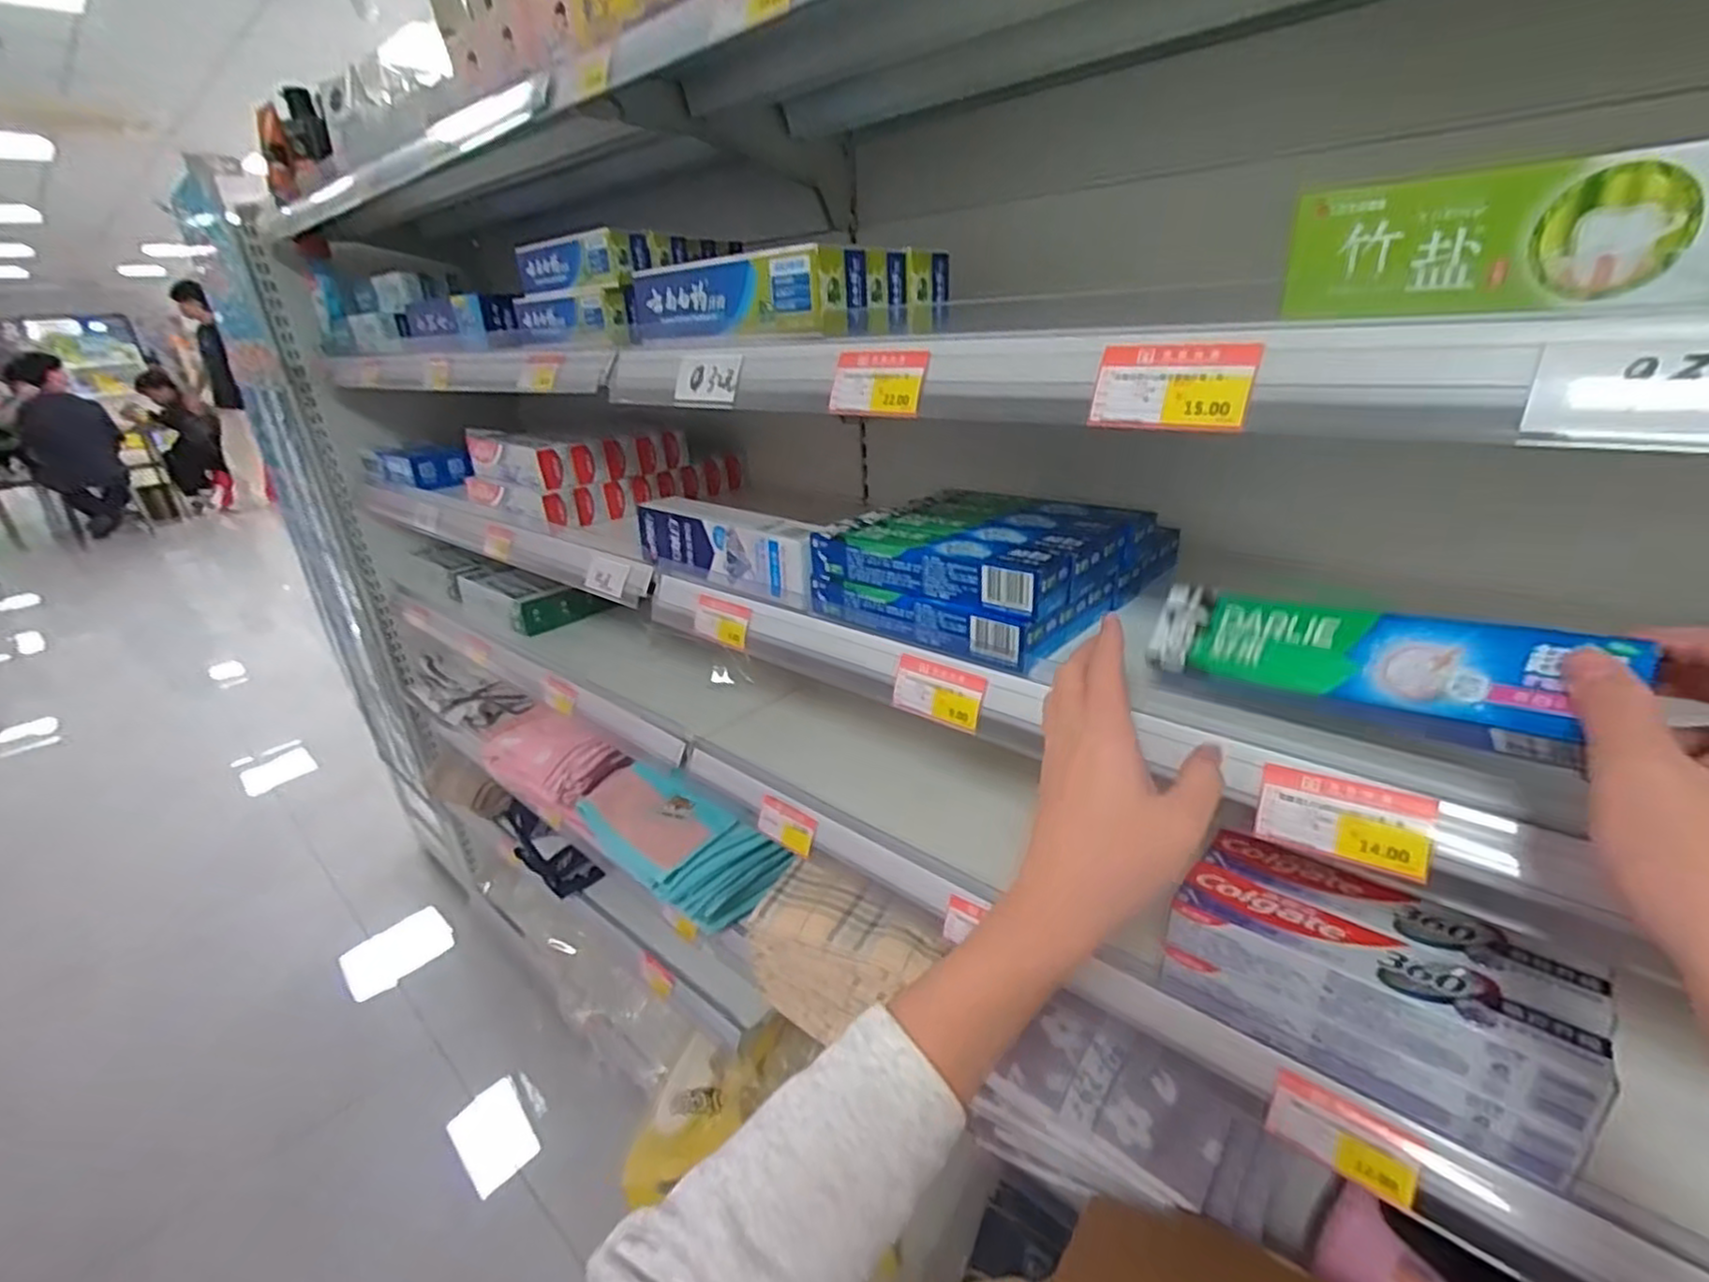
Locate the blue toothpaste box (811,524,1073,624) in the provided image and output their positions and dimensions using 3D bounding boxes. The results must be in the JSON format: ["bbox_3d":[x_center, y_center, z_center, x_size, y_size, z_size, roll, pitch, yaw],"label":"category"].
[{"bbox_3d":[0.054,-0.053,0.507,0.182,0.033,0.046,15,30,37],"label":"blue toothpaste box"}]

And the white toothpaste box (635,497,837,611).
[{"bbox_3d":[-0.107,-0.085,0.644,0.236,0.066,0.045,16,31,39],"label":"white toothpaste box"}]

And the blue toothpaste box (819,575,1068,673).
[{"bbox_3d":[0.052,-0.021,0.517,0.183,0.034,0.045,15,30,36],"label":"blue toothpaste box"}]

